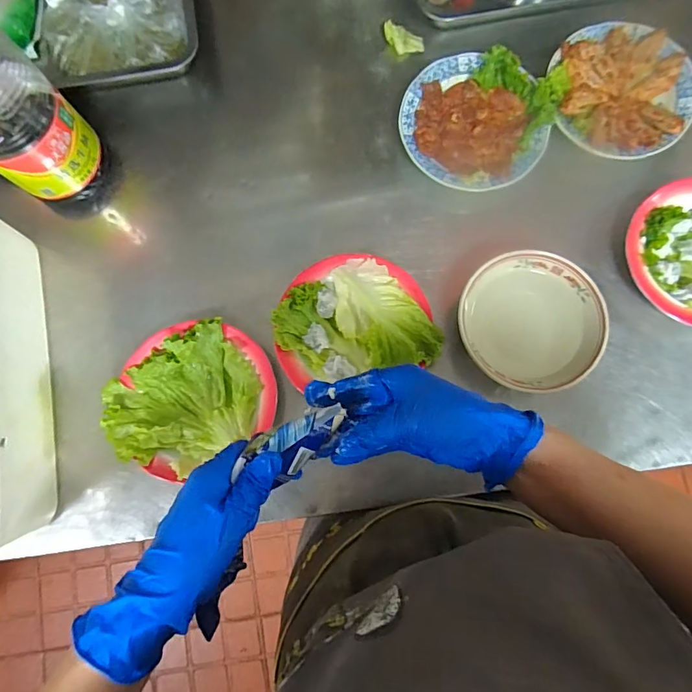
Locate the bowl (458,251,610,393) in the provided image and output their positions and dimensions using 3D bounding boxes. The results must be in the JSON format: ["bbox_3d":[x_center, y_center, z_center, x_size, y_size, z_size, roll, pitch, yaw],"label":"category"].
[{"bbox_3d":[0.196,-0.024,0.485,0.147,0.046,0.139,0,81,2],"label":"bowl"}]

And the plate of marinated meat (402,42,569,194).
[{"bbox_3d":[0.150,-0.261,0.520,0.167,0.048,0.161,0,81,2],"label":"plate of marinated meat"}]

